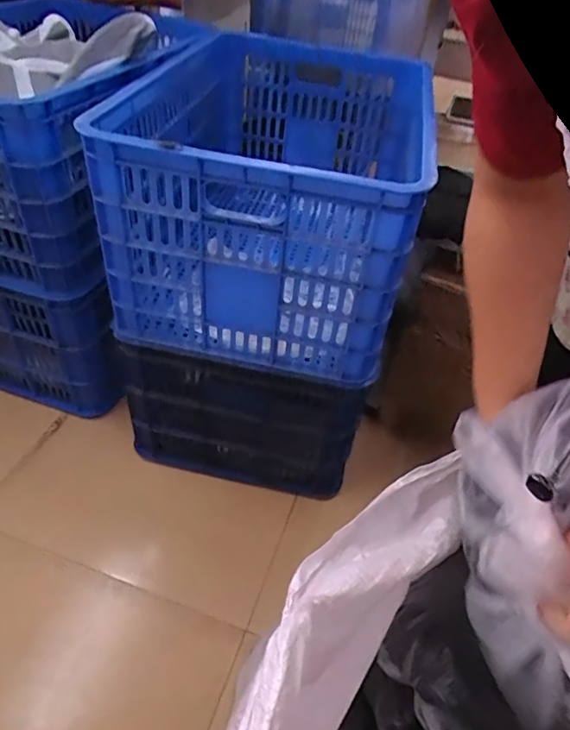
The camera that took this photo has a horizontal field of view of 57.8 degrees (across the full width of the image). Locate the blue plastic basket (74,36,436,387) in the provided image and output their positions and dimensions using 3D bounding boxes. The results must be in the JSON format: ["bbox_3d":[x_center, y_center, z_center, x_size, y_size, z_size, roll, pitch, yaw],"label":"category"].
[{"bbox_3d":[0.002,-0.327,0.904,0.420,0.298,0.661,10,43,4],"label":"blue plastic basket"}]

